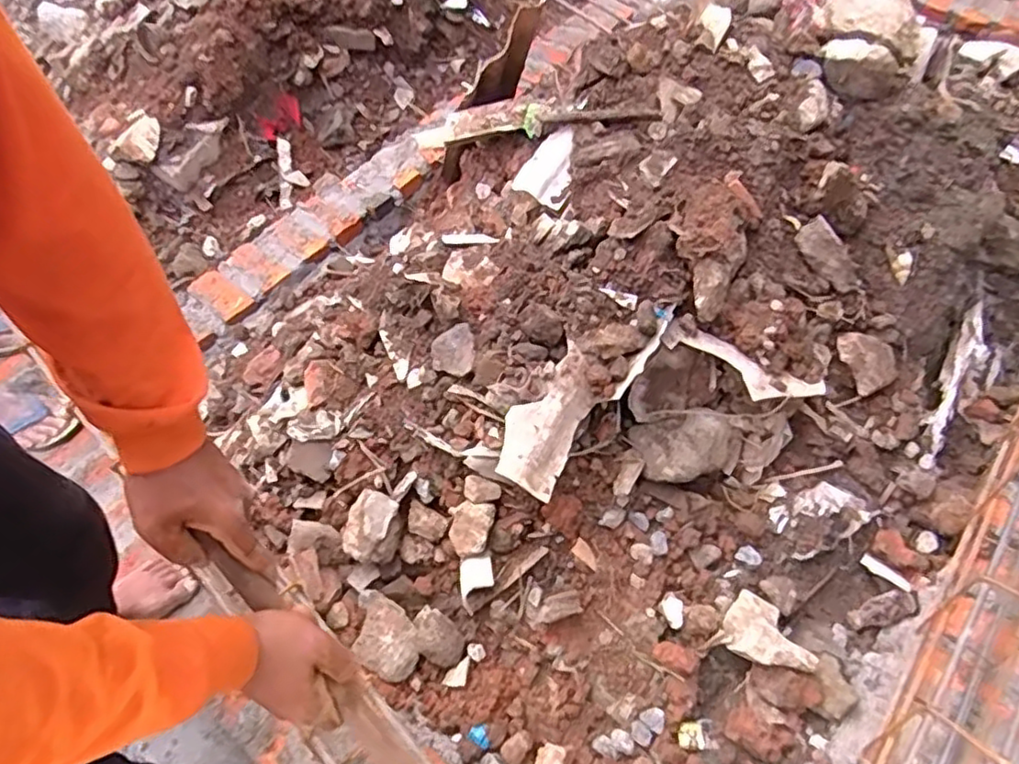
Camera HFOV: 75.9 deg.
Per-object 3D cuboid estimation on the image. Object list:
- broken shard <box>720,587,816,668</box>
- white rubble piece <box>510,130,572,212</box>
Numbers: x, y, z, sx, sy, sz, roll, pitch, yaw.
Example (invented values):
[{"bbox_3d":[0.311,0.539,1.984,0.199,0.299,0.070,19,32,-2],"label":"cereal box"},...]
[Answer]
[{"bbox_3d":[0.380,0.369,0.947,0.129,0.026,0.089,27,61,23],"label":"broken shard"},{"bbox_3d":[0.076,-0.368,1.122,0.109,0.013,0.128,35,91,23],"label":"white rubble piece"}]

